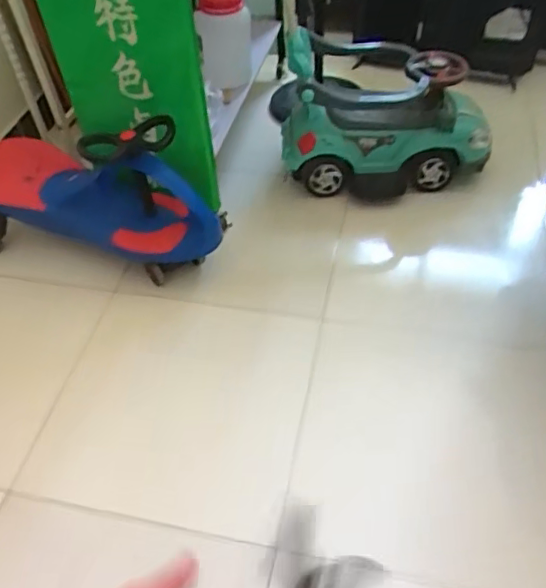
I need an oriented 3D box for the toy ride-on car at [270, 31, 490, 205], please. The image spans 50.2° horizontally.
[{"bbox_3d":[0.319,-0.541,1.695,0.610,0.411,0.293,-12,47,-4],"label":"toy ride-on car"}]

